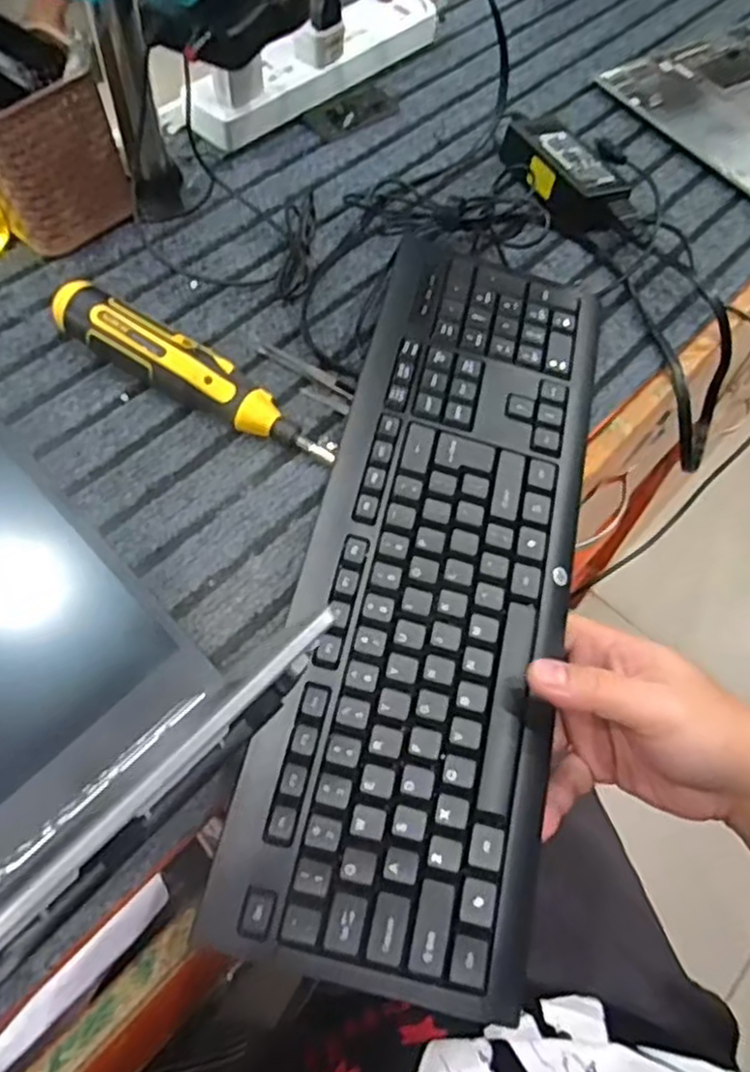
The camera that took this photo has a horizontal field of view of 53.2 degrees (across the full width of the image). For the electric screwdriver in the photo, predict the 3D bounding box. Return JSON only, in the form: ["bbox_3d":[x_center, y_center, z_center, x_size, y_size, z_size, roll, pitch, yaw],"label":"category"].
[{"bbox_3d":[-0.112,-0.098,0.470,0.193,0.035,0.033,31,64,3],"label":"electric screwdriver"}]

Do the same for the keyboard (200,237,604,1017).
[{"bbox_3d":[0.040,0.008,0.418,0.140,0.032,0.431,11,64,7],"label":"keyboard"}]

